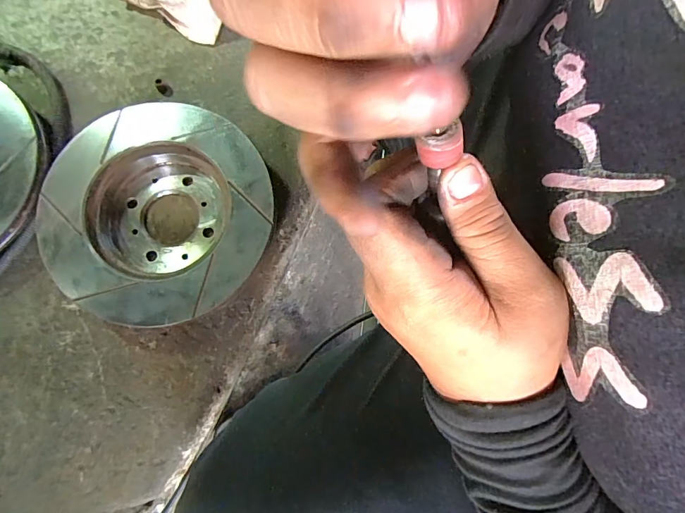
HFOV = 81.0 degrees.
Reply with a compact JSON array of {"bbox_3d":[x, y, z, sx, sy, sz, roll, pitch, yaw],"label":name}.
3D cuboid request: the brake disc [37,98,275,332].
[{"bbox_3d":[-0.210,-0.047,0.464,0.242,0.054,0.241,-3,79,-2],"label":"brake disc"}]

